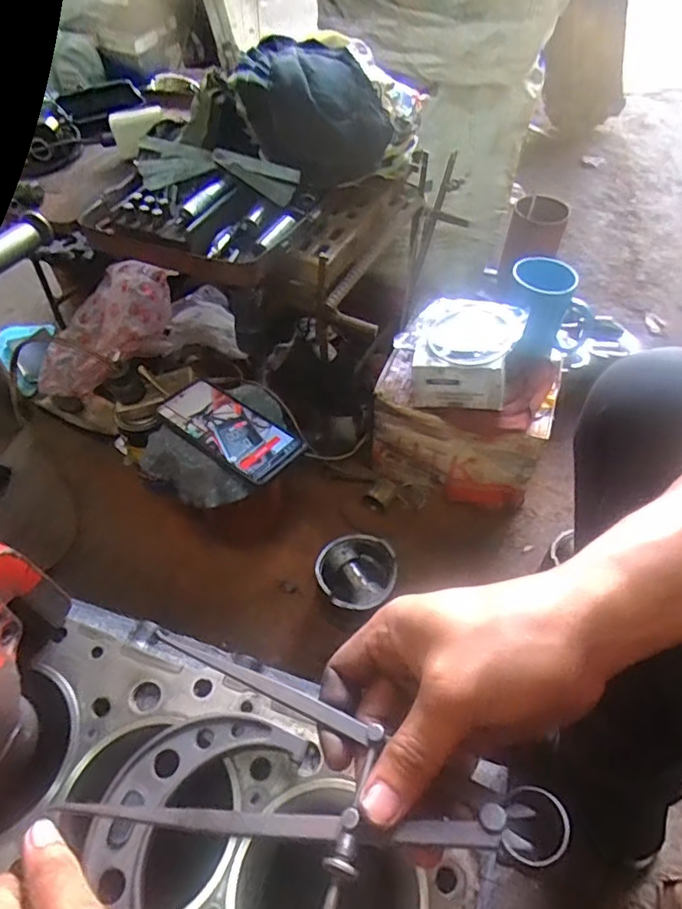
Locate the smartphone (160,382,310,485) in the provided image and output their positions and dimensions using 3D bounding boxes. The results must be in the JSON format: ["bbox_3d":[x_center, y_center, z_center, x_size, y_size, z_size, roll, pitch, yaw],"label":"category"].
[{"bbox_3d":[-0.122,-0.029,0.615,0.163,0.009,0.078,32,58,21],"label":"smartphone"}]

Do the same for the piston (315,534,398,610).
[{"bbox_3d":[0.017,0.157,0.685,0.090,0.076,0.091,1,52,-1],"label":"piston"}]

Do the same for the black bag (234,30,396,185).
[{"bbox_3d":[-0.031,-0.370,0.600,0.156,0.089,0.132,-8,53,-8],"label":"black bag"}]

